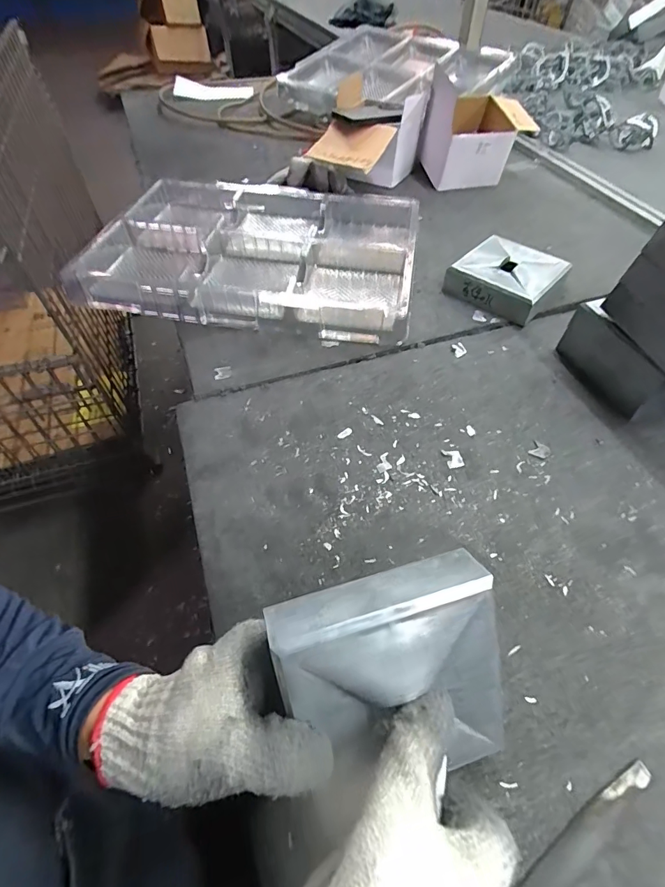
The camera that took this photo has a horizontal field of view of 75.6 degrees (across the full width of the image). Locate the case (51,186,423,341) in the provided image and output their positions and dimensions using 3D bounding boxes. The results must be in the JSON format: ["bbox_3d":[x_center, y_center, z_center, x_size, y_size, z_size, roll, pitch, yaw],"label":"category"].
[{"bbox_3d":[-0.124,-0.293,0.646,0.475,0.051,0.318,7,53,6],"label":"case"}]

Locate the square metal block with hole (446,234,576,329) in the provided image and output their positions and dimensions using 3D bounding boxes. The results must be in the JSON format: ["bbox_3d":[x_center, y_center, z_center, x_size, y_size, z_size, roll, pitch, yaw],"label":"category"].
[{"bbox_3d":[0.250,-0.237,0.611,0.129,0.042,0.136,37,61,24],"label":"square metal block with hole"}]

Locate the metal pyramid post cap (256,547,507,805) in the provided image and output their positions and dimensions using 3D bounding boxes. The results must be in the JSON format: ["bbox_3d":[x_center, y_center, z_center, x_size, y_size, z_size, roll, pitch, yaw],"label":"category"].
[{"bbox_3d":[0.036,0.141,0.256,0.126,0.120,0.036,-11,13,-11],"label":"metal pyramid post cap"}]

